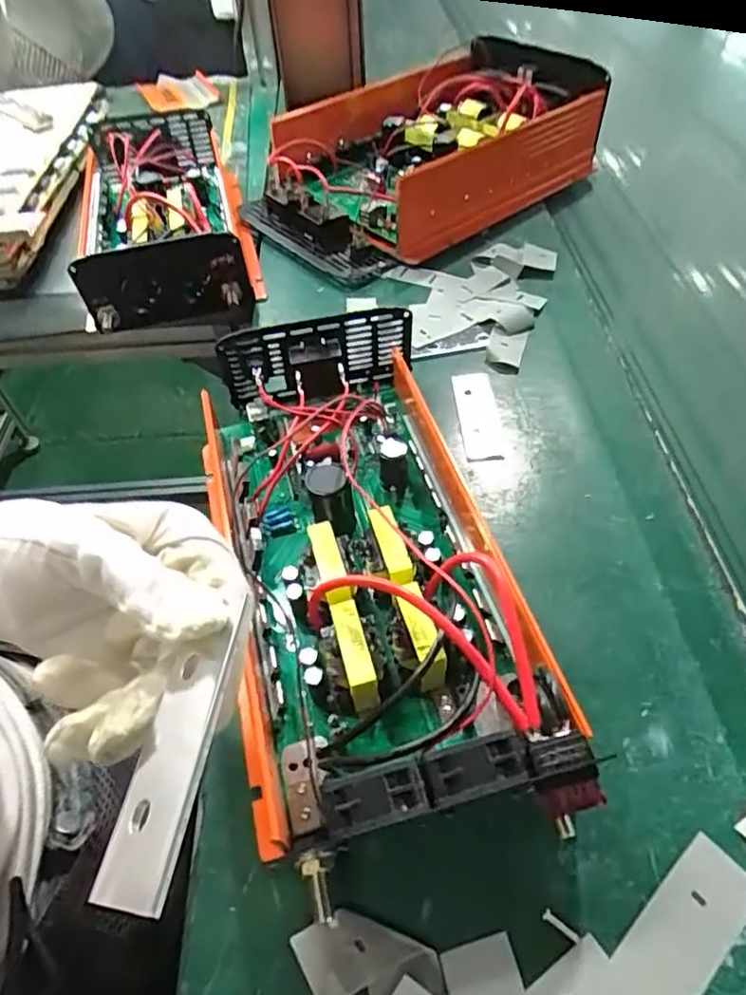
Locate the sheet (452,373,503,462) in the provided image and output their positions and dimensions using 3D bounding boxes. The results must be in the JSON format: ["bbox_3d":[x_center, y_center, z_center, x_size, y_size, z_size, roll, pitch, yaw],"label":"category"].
[{"bbox_3d":[0.074,-0.057,0.419,0.025,0.011,0.086,-7,56,6],"label":"sheet"}]

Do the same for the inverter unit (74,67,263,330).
[{"bbox_3d":[-0.205,-0.274,0.568,0.145,0.078,0.305,-15,53,-9],"label":"inverter unit"}]

